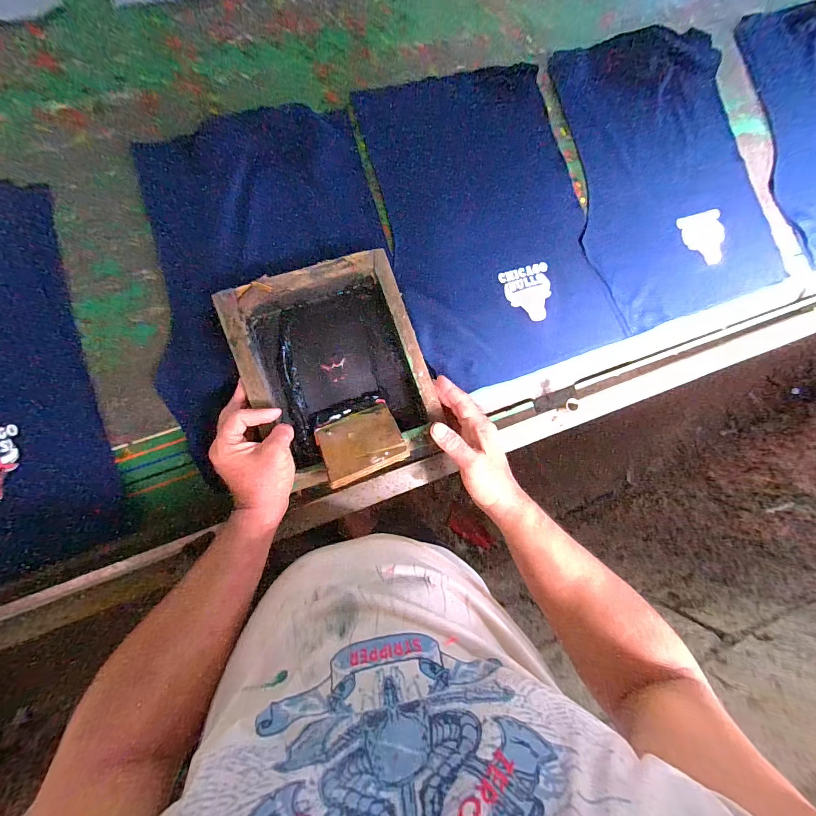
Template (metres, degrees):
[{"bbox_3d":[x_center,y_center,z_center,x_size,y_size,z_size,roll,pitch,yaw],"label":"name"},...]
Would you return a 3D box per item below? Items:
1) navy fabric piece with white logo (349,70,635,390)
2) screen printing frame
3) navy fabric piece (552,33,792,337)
[{"bbox_3d":[0.120,-0.288,0.595,0.318,0.012,0.476,-18,87,-9],"label":"navy fabric piece with white logo"},{"bbox_3d":[-0.094,-0.048,0.514,0.231,0.052,0.269,-18,90,-10],"label":"screen printing frame"},{"bbox_3d":[0.424,-0.384,0.631,0.334,0.023,0.456,-19,90,-10],"label":"navy fabric piece"}]

